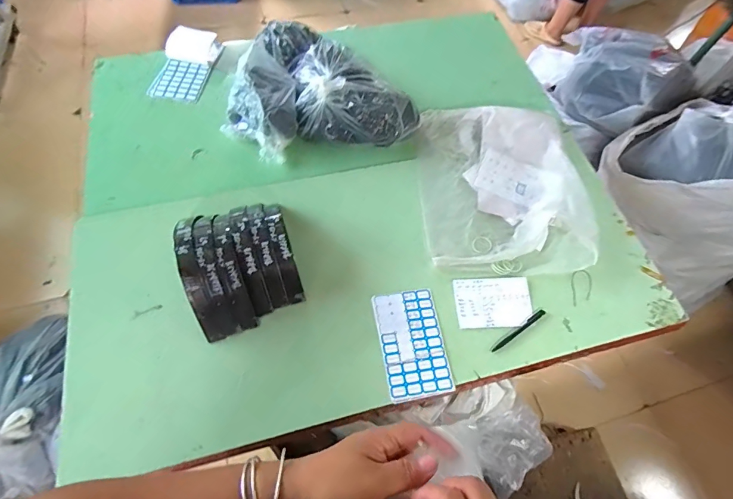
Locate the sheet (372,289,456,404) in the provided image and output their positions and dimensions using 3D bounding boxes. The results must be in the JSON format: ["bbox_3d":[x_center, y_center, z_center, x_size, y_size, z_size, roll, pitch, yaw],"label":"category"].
[{"bbox_3d":[0.090,0.181,0.749,0.122,0.004,0.205,-8,65,-7],"label":"sheet"}]

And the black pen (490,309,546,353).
[{"bbox_3d":[0.307,0.164,0.772,0.142,0.008,0.014,-30,69,-15],"label":"black pen"}]

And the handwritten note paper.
[{"bbox_3d":[0.266,0.110,0.799,0.156,0.006,0.105,-1,64,-3],"label":"handwritten note paper"}]

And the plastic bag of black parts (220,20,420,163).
[{"bbox_3d":[-0.126,-0.355,0.911,0.415,0.170,0.333,37,69,15],"label":"plastic bag of black parts"}]

